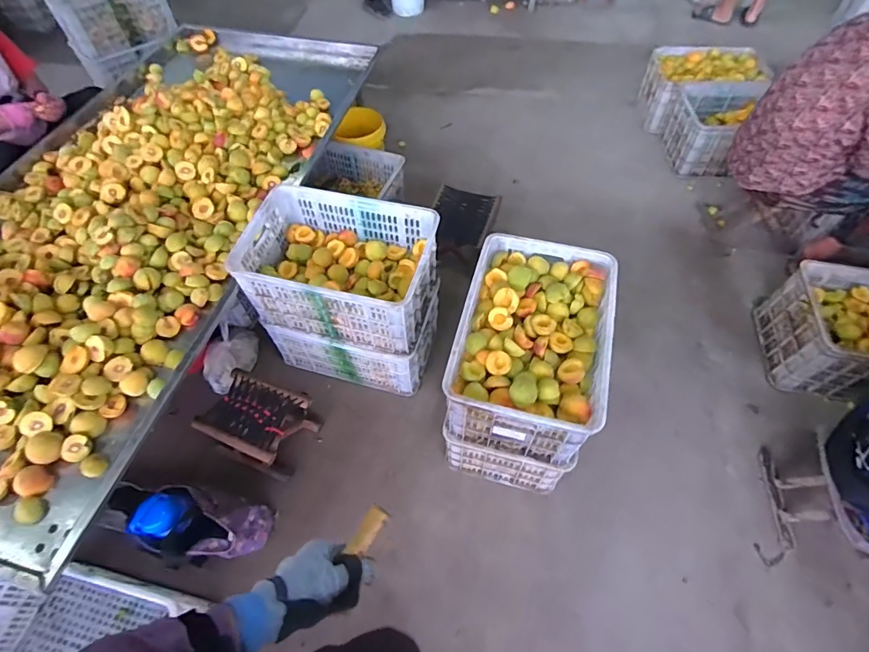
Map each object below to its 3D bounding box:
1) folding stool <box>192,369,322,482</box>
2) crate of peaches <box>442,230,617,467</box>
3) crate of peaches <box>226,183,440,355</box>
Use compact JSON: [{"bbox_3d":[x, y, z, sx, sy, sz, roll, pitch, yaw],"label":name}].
[{"bbox_3d":[-0.538,0.305,1.421,0.253,0.236,0.232,15,57,10],"label":"folding stool"},{"bbox_3d":[0.255,0.057,1.235,0.361,0.268,0.562,13,57,9],"label":"crate of peaches"},{"bbox_3d":[-0.282,-0.183,1.408,0.535,0.259,0.373,13,57,8],"label":"crate of peaches"}]

